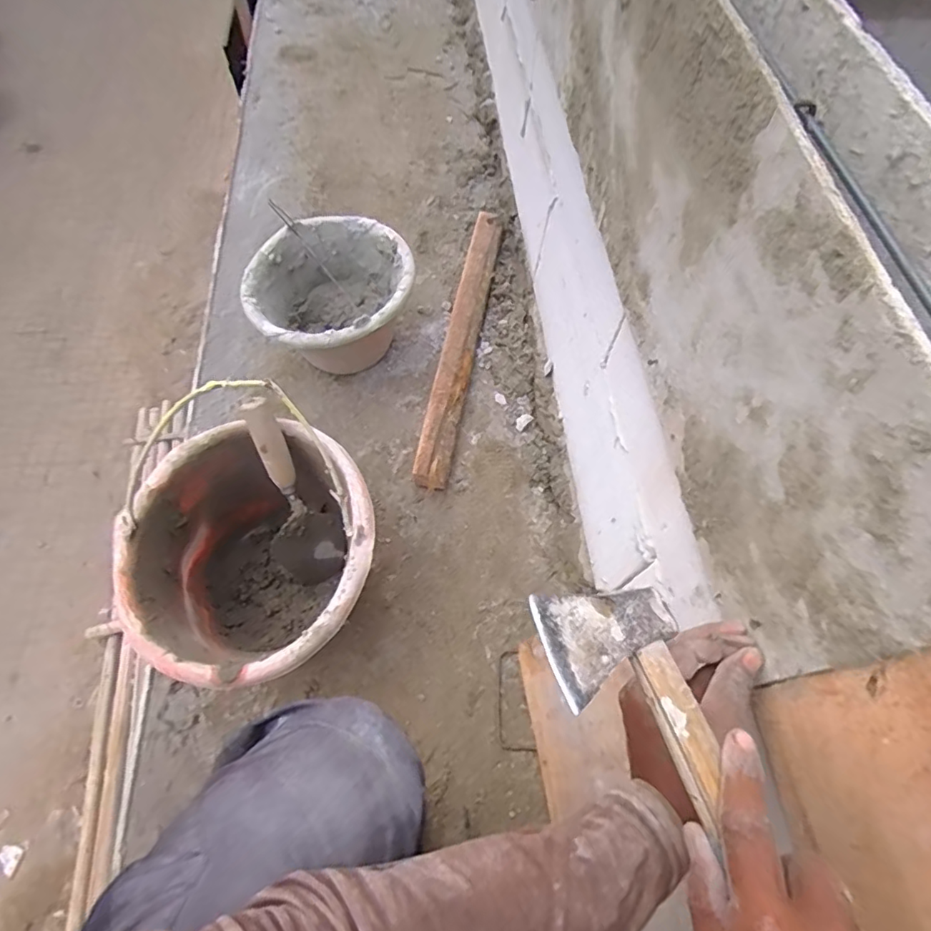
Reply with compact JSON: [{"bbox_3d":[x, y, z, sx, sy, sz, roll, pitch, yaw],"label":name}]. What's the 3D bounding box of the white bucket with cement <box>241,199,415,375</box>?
[{"bbox_3d":[-0.214,-0.258,0.902,0.243,0.174,0.232,1,62,-1],"label":"white bucket with cement"}]

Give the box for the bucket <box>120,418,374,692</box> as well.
[{"bbox_3d":[-0.249,0.118,0.686,0.274,0.232,0.289,1,62,-1],"label":"bucket"}]

